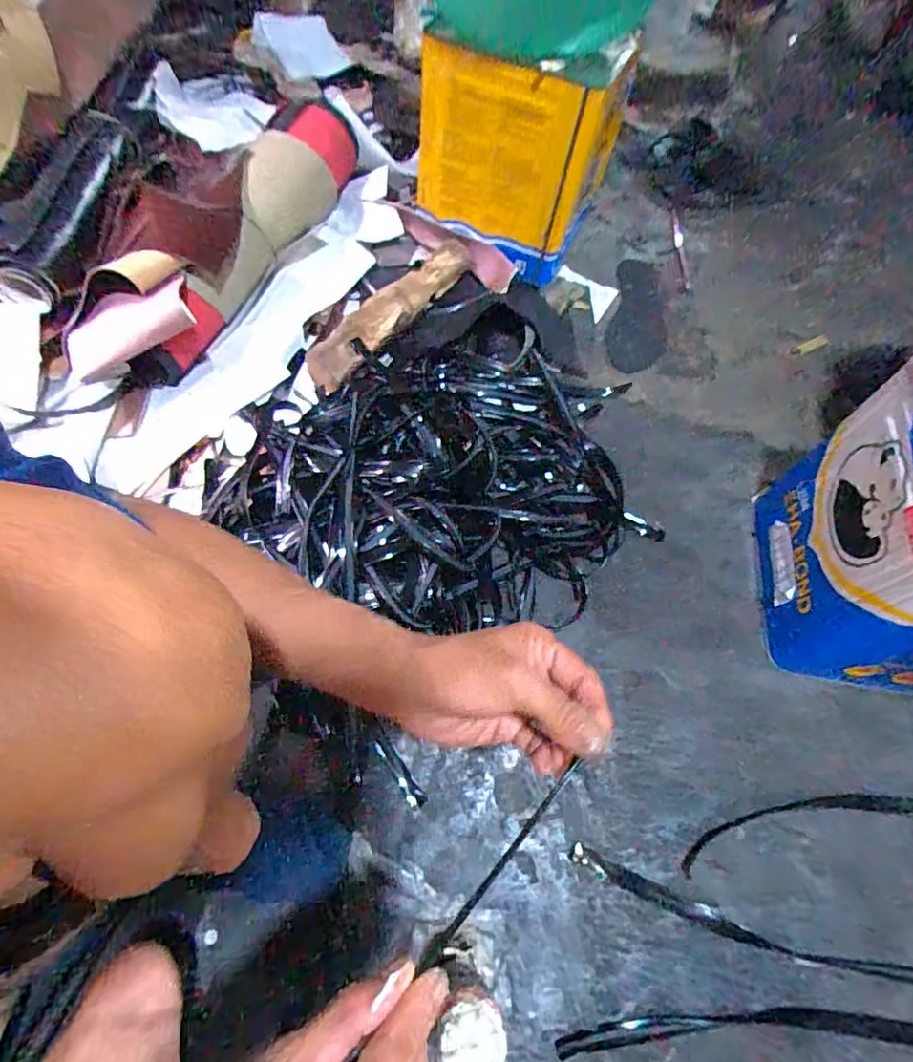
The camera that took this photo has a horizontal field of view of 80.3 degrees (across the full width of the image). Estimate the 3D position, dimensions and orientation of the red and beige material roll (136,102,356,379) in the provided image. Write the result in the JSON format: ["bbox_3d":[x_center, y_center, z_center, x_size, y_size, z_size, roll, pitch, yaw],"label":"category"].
[{"bbox_3d":[-0.267,-0.396,0.728,0.095,0.112,0.484,20,64,7],"label":"red and beige material roll"}]

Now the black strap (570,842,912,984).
[{"bbox_3d":[0.332,0.389,0.500,0.462,0.018,0.037,17,65,6],"label":"black strap"}]

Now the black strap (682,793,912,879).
[{"bbox_3d":[0.445,0.291,0.547,0.445,0.024,0.053,-5,65,-4],"label":"black strap"}]

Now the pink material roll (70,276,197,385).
[{"bbox_3d":[-0.398,-0.240,0.647,0.191,0.059,0.032,-22,65,17],"label":"pink material roll"}]

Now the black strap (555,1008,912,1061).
[{"bbox_3d":[0.324,0.446,0.471,0.463,0.017,0.044,3,65,-1],"label":"black strap"}]

